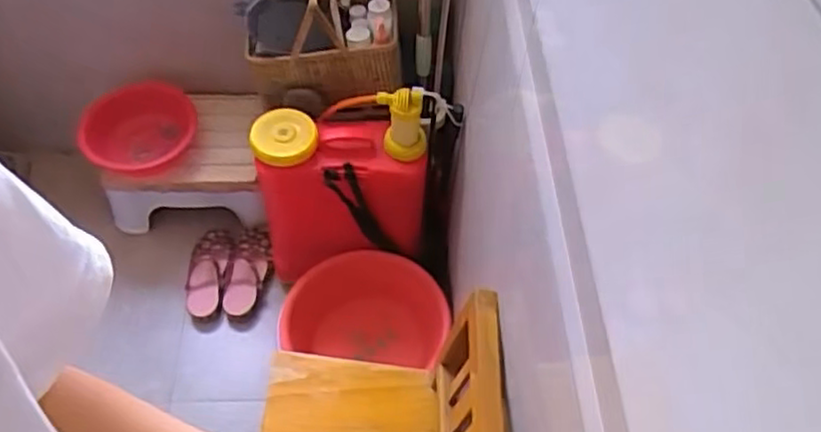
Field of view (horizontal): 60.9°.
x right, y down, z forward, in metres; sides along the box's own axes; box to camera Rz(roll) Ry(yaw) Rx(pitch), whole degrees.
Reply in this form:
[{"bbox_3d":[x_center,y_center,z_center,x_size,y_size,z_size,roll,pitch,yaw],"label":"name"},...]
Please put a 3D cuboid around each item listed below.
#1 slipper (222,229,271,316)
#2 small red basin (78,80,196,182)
[{"bbox_3d":[-0.373,0.127,1.613,0.097,0.051,0.220,0,53,0],"label":"slipper"},{"bbox_3d":[-0.610,-0.210,1.572,0.249,0.092,0.208,5,54,3],"label":"small red basin"}]

